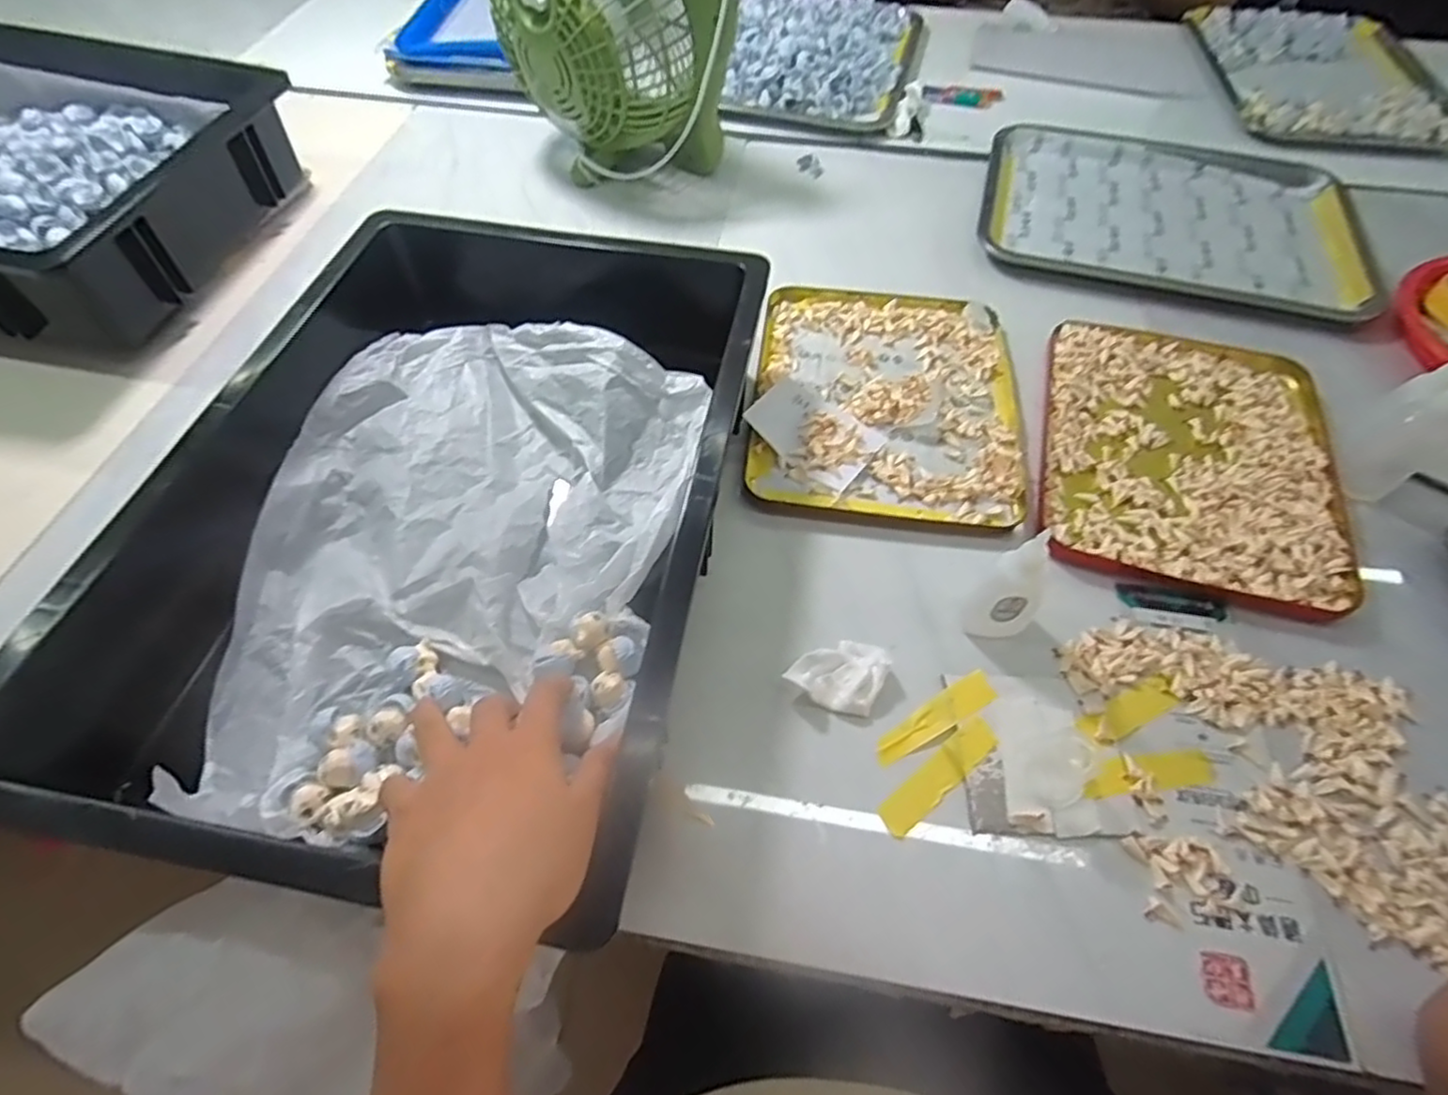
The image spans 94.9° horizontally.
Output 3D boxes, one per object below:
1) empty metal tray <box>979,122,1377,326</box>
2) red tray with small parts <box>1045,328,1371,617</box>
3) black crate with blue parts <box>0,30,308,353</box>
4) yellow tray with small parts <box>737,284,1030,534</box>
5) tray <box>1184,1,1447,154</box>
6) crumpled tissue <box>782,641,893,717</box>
[{"bbox_3d":[0.436,-0.335,0.665,0.338,0.019,0.266,14,58,9],"label":"empty metal tray"},{"bbox_3d":[0.345,-0.072,0.498,0.196,0.014,0.250,14,58,9],"label":"red tray with small parts"},{"bbox_3d":[-0.662,-0.336,0.598,0.444,0.121,0.330,8,57,5],"label":"black crate with blue parts"},{"bbox_3d":[0.128,-0.125,0.529,0.200,0.016,0.243,7,57,5],"label":"yellow tray with small parts"},{"bbox_3d":[0.787,-0.622,0.861,0.272,0.031,0.405,7,57,4],"label":"tray"},{"bbox_3d":[0.071,0.074,0.405,0.053,0.015,0.048,24,60,15],"label":"crumpled tissue"}]

